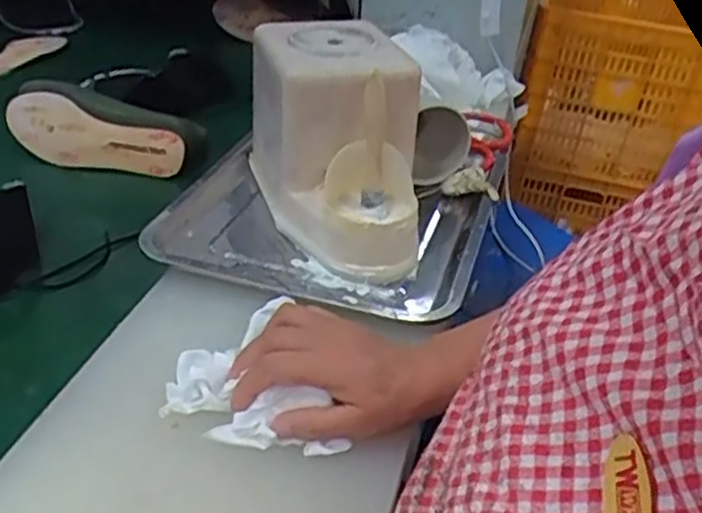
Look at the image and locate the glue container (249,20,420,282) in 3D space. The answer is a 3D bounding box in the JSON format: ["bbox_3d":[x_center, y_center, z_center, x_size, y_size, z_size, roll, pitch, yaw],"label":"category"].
[{"bbox_3d":[-0.016,-0.109,0.679,0.150,0.155,0.217,1,34,-7],"label":"glue container"}]

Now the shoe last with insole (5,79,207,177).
[{"bbox_3d":[-0.292,-0.154,0.886,0.236,0.071,0.090,9,34,5],"label":"shoe last with insole"}]

